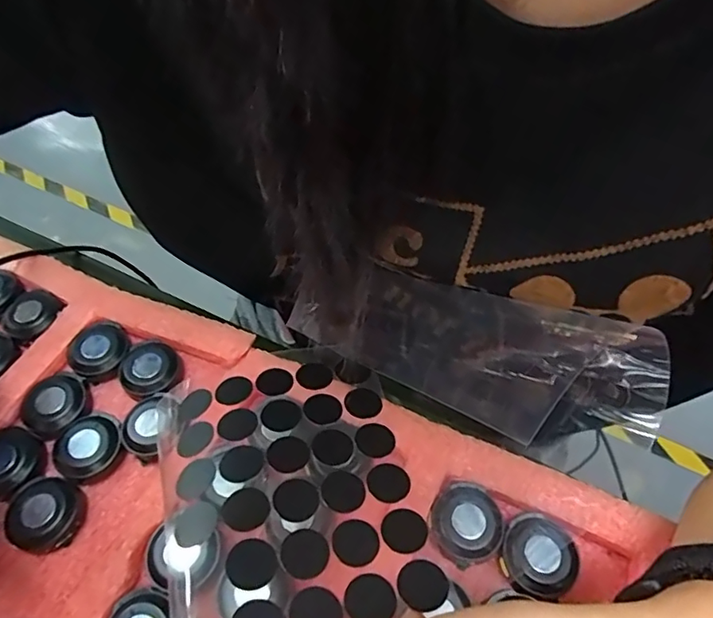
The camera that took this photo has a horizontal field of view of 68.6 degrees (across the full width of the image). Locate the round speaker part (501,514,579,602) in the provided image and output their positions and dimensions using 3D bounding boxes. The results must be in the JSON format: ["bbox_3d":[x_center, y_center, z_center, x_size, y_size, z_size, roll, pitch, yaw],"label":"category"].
[{"bbox_3d":[0.072,0.096,0.205,0.027,0.004,0.028,-1,56,1],"label":"round speaker part"}]

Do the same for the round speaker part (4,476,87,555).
[{"bbox_3d":[-0.133,0.087,0.222,0.028,0.013,0.029,-1,56,1],"label":"round speaker part"}]

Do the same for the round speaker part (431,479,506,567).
[{"bbox_3d":[0.045,0.086,0.212,0.029,0.004,0.029,-1,56,1],"label":"round speaker part"}]

